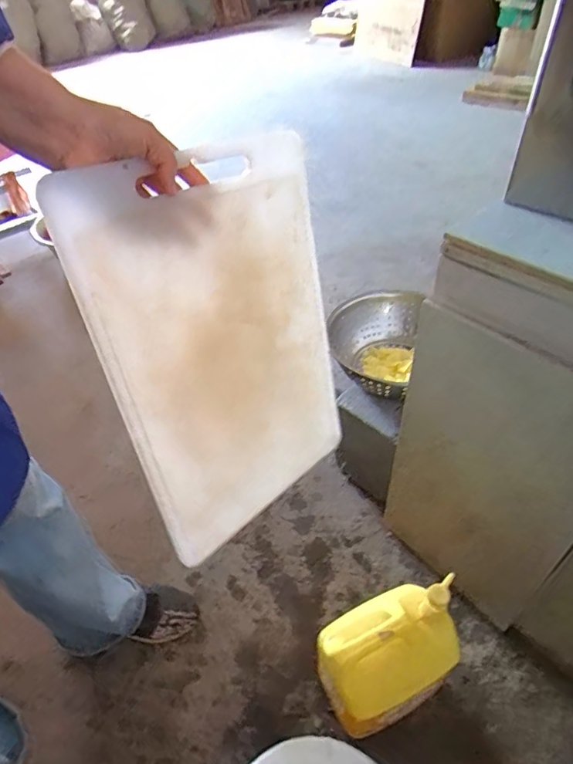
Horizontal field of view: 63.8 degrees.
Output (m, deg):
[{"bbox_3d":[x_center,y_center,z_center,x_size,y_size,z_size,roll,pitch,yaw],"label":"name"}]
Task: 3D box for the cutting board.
[{"bbox_3d":[-0.058,-0.033,0.558,0.012,0.442,0.315,15,37,43],"label":"cutting board"}]

